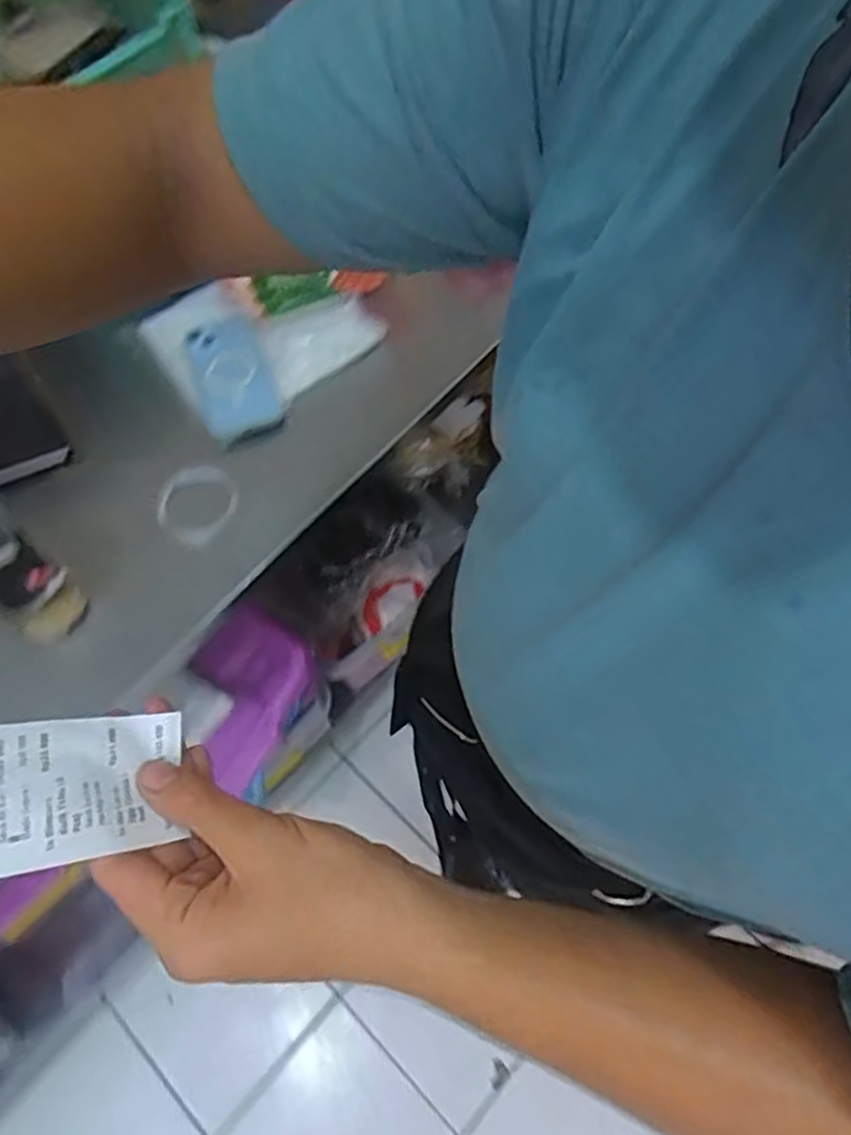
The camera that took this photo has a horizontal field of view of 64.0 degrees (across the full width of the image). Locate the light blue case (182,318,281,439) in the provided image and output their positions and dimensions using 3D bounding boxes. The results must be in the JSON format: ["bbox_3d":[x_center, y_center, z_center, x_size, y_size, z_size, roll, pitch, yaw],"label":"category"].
[{"bbox_3d":[-0.215,-0.212,0.762,0.081,0.029,0.150,-19,65,-7],"label":"light blue case"}]

